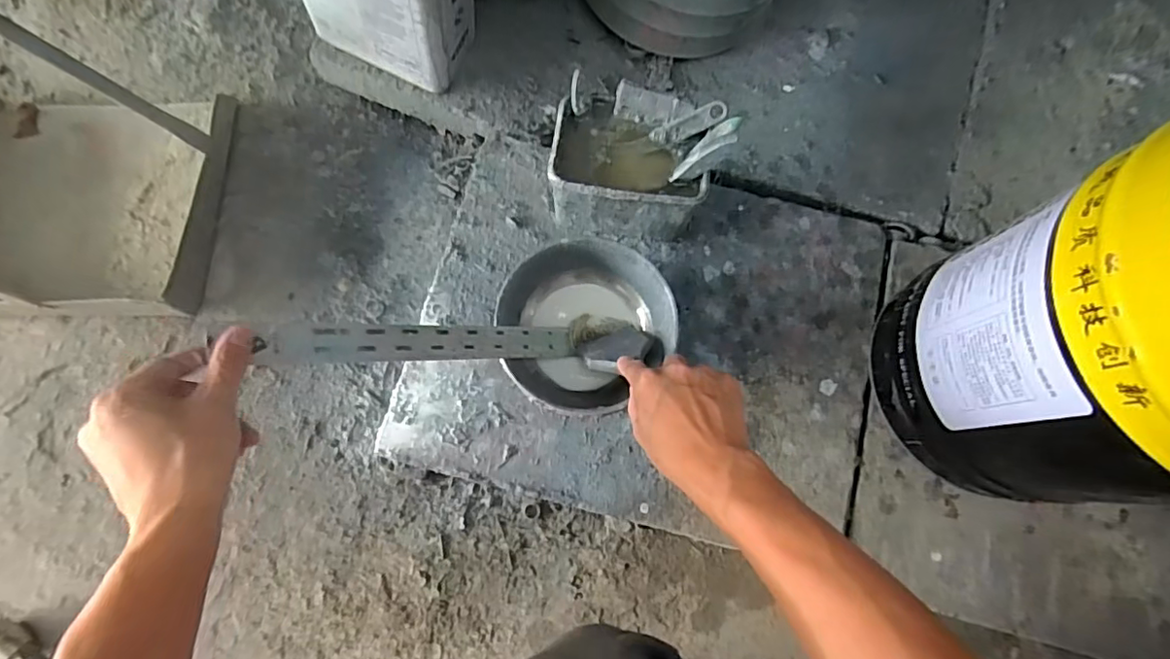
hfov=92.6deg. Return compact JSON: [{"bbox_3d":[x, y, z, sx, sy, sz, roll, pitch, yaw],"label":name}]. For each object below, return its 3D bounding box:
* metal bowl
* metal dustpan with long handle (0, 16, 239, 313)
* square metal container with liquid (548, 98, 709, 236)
[{"bbox_3d":[0.003,0.001,0.578,0.167,0.083,0.170,1,77,-3],"label":"metal bowl"},{"bbox_3d":[-0.574,-0.203,0.426,0.291,0.584,0.276,10,77,-1],"label":"metal dustpan with long handle"},{"bbox_3d":[0.044,-0.164,0.602,0.156,0.115,0.107,10,77,-1],"label":"square metal container with liquid"}]

